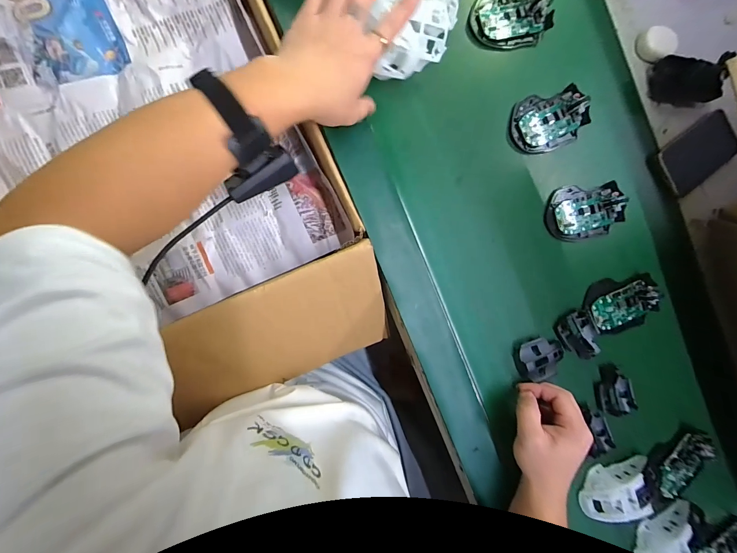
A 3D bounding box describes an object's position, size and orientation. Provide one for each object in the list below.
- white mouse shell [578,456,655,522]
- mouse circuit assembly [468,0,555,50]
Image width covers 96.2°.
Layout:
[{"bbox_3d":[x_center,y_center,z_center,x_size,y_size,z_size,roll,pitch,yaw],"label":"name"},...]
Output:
[{"bbox_3d":[0.332,0.280,0.429,0.109,0.035,0.063,-7,92,-6],"label":"white mouse shell"},{"bbox_3d":[0.189,-0.340,0.429,0.117,0.023,0.072,-10,92,-5],"label":"mouse circuit assembly"}]

